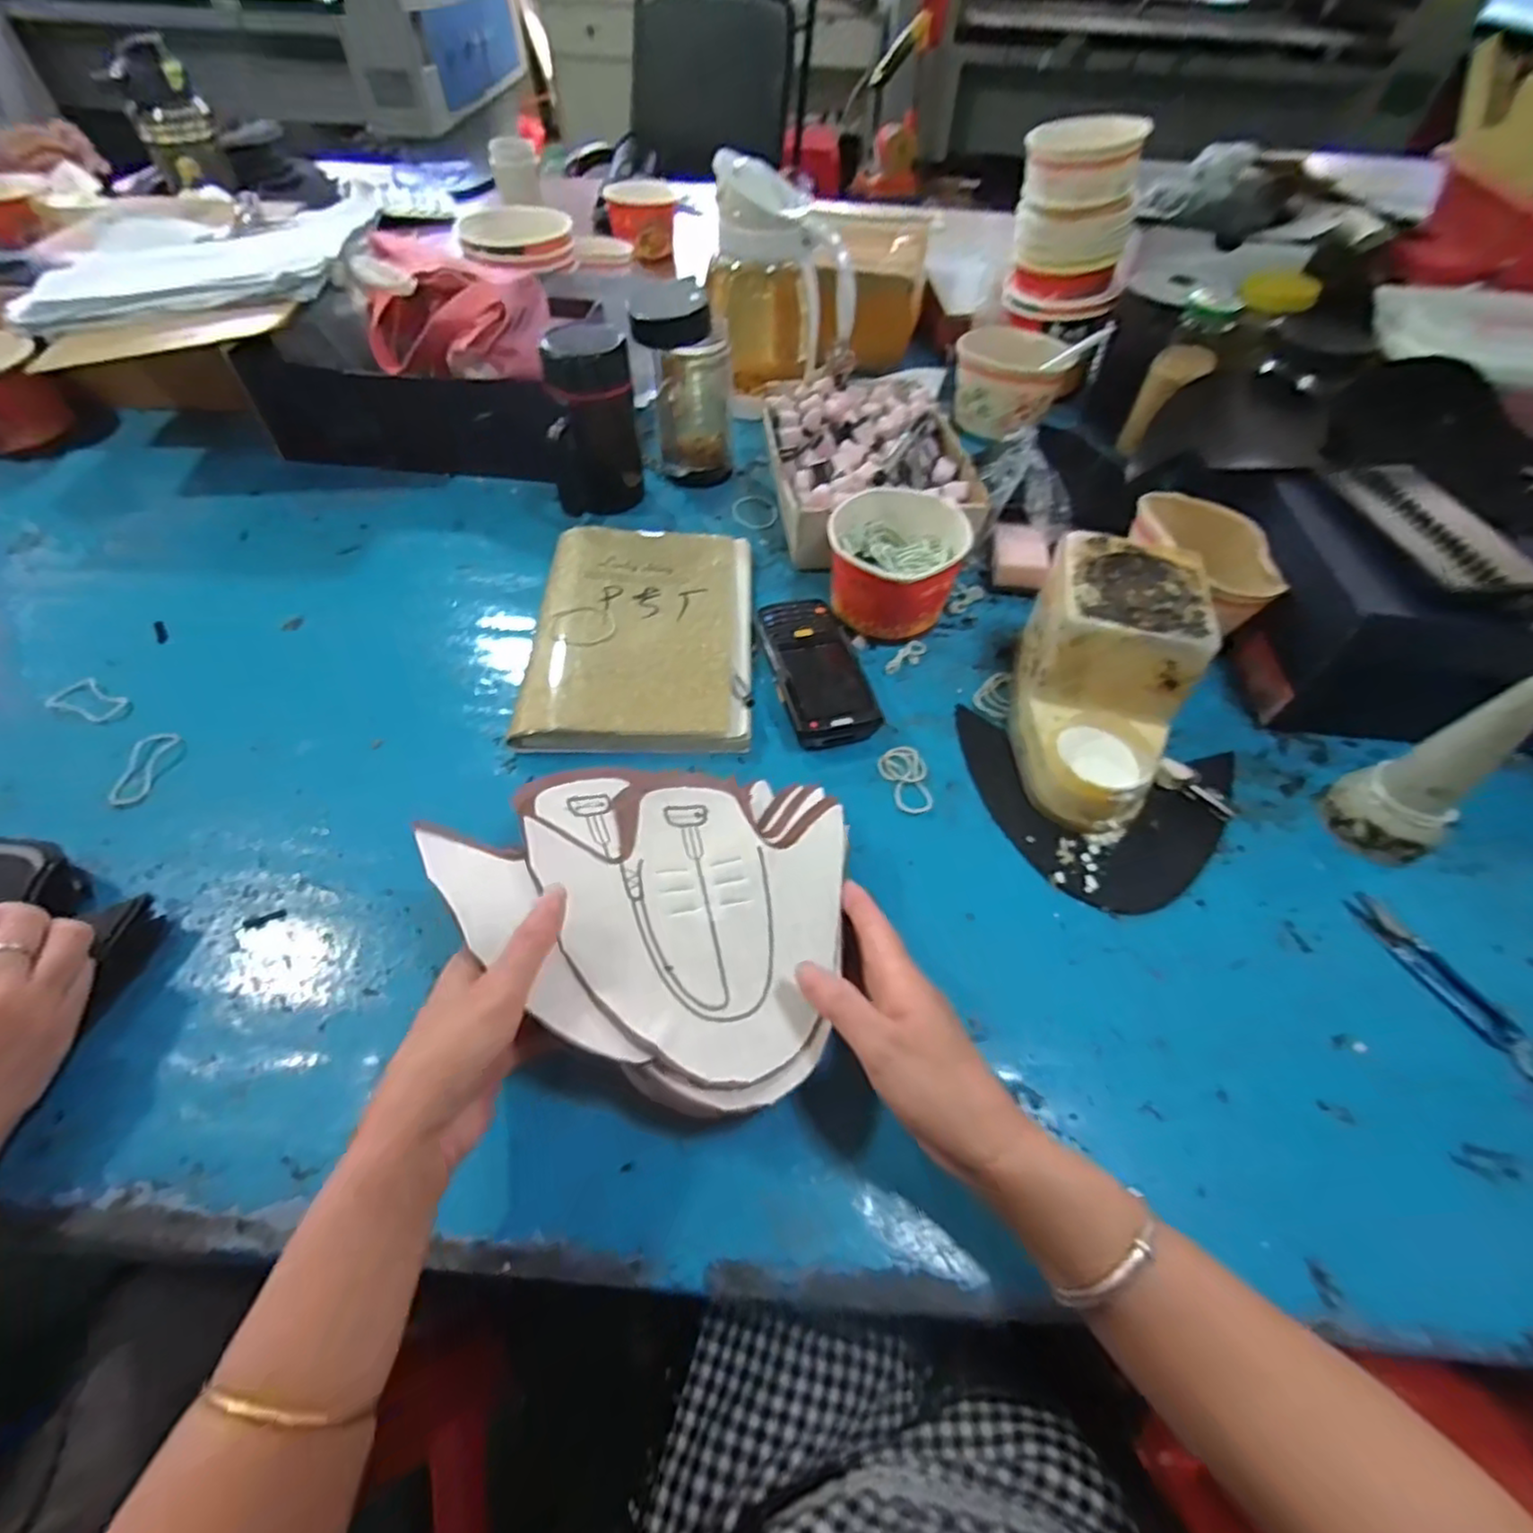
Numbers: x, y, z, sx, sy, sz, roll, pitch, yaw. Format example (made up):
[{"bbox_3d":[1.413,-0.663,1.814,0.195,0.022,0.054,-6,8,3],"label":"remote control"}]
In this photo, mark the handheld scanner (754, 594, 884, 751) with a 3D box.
[{"bbox_3d":[0.038,-0.073,0.551,0.069,0.031,0.144,-11,55,-10],"label":"handheld scanner"}]

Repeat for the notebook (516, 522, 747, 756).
[{"bbox_3d":[-0.099,-0.111,0.575,0.170,0.033,0.240,0,54,-2],"label":"notebook"}]

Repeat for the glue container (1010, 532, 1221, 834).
[{"bbox_3d":[0.243,-0.059,0.497,0.106,0.116,0.190,12,54,6],"label":"glue container"}]

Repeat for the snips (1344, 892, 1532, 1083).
[{"bbox_3d":[0.420,0.132,0.429,0.025,0.005,0.121,-21,57,-17],"label":"snips"}]

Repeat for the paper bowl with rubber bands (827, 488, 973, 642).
[{"bbox_3d":[0.109,-0.174,0.590,0.107,0.075,0.136,15,54,9],"label":"paper bowl with rubber bands"}]

